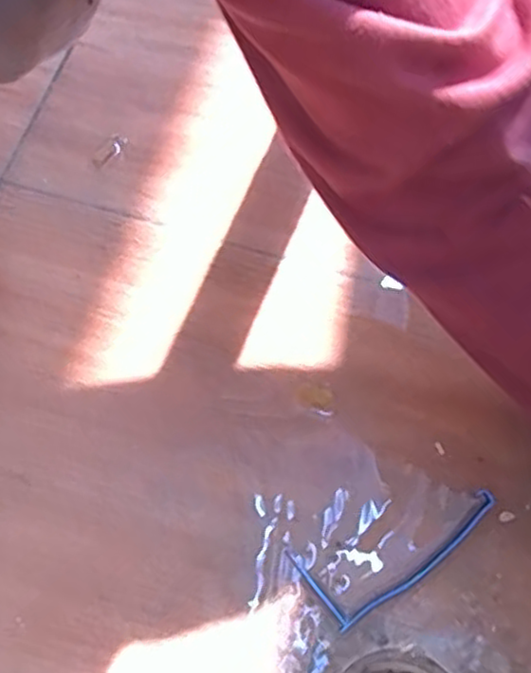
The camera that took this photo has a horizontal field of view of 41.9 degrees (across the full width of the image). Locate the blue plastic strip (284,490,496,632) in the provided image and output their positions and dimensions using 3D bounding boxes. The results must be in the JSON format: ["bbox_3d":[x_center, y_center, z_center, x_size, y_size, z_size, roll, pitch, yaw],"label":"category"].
[{"bbox_3d":[0.073,0.112,0.368,0.114,0.005,0.044,-22,70,-12],"label":"blue plastic strip"}]

